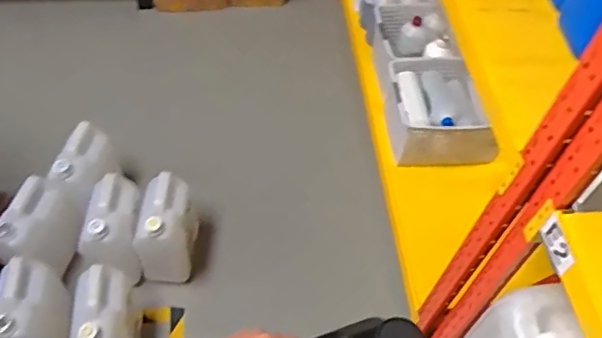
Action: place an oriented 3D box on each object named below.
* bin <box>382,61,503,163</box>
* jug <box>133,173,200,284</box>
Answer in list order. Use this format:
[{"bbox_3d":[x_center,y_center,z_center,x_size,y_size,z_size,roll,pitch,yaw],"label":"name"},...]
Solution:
[{"bbox_3d":[0.394,-0.174,1.684,0.302,0.169,0.305,-6,55,-8],"label":"bin"},{"bbox_3d":[-0.353,0.171,1.504,0.114,0.296,0.193,12,54,4],"label":"jug"}]

